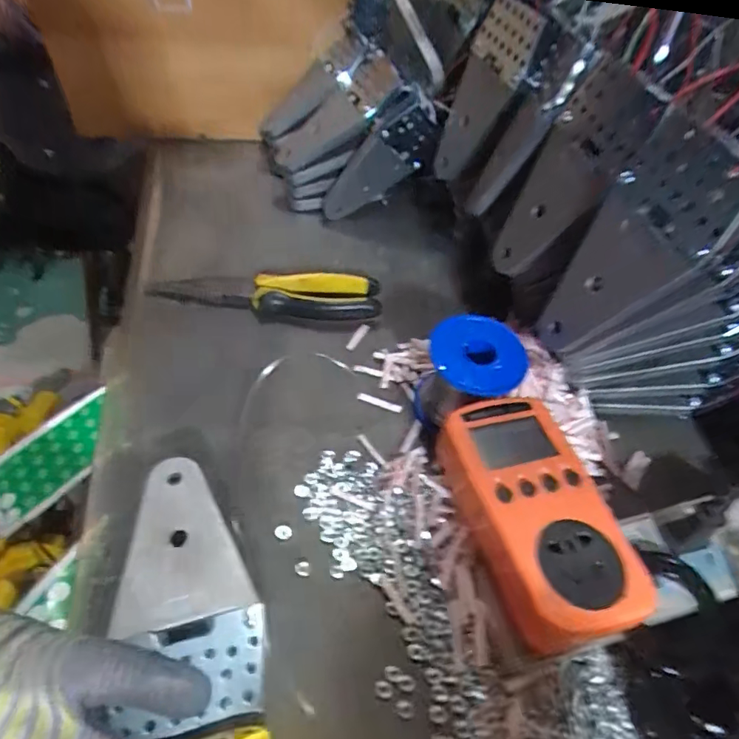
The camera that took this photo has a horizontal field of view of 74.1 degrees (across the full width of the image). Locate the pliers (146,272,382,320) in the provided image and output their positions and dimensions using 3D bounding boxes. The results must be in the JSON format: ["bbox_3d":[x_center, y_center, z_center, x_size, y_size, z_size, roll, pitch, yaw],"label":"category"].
[{"bbox_3d":[-0.084,-0.061,0.403,0.181,0.024,0.038,2,49,-2],"label":"pliers"}]

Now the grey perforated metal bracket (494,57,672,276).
[{"bbox_3d":[0.116,-0.113,0.302,0.008,0.129,0.062,-2,55,-30],"label":"grey perforated metal bracket"}]

